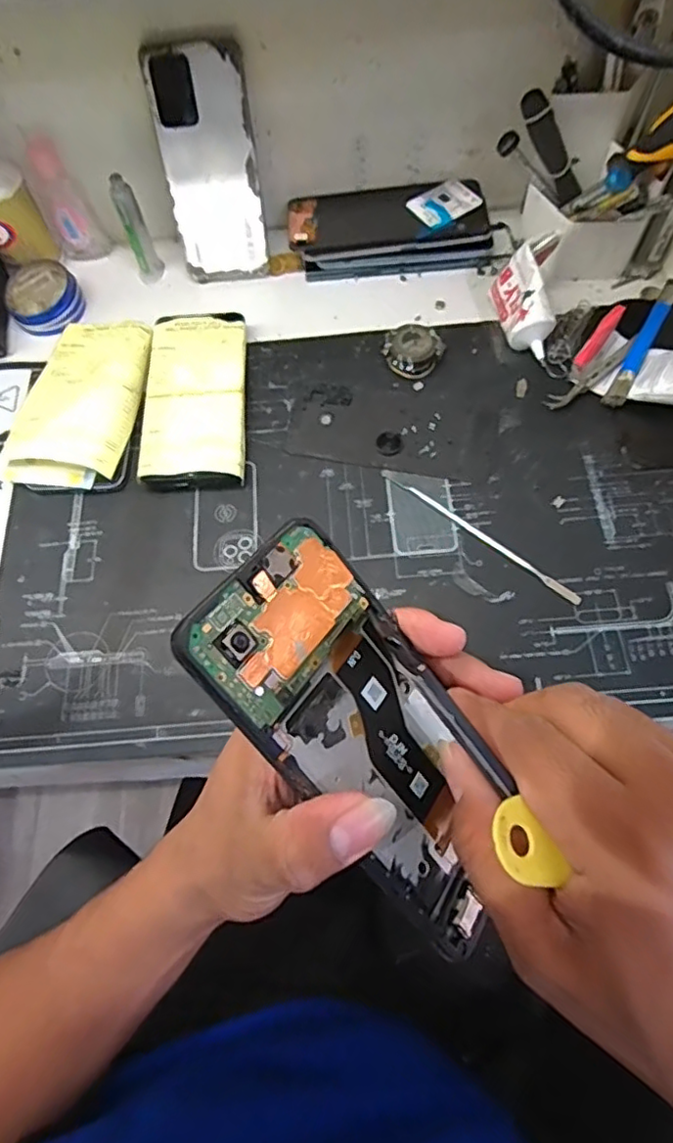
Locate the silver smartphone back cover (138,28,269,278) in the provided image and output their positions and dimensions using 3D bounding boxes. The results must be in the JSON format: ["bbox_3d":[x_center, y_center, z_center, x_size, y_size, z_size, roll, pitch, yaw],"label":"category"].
[{"bbox_3d":[-0.102,-0.326,0.498,0.076,0.165,0.013,-7,46,-2],"label":"silver smartphone back cover"}]

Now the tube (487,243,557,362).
[{"bbox_3d":[0.150,-0.215,0.489,0.030,0.053,0.080,-9,66,0],"label":"tube"}]

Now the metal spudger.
[{"bbox_3d":[0.101,-0.027,0.432,0.164,0.004,0.008,37,73,17],"label":"metal spudger"}]

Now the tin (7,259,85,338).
[{"bbox_3d":[-0.260,-0.243,0.539,0.060,0.028,0.067,-32,68,-10],"label":"tin"}]

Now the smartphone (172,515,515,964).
[{"bbox_3d":[0.014,0.058,0.219,0.153,0.005,0.071,53,53,-13],"label":"smartphone"}]

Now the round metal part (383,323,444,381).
[{"bbox_3d":[0.062,-0.179,0.494,0.041,0.026,0.039,-1,66,3],"label":"round metal part"}]

